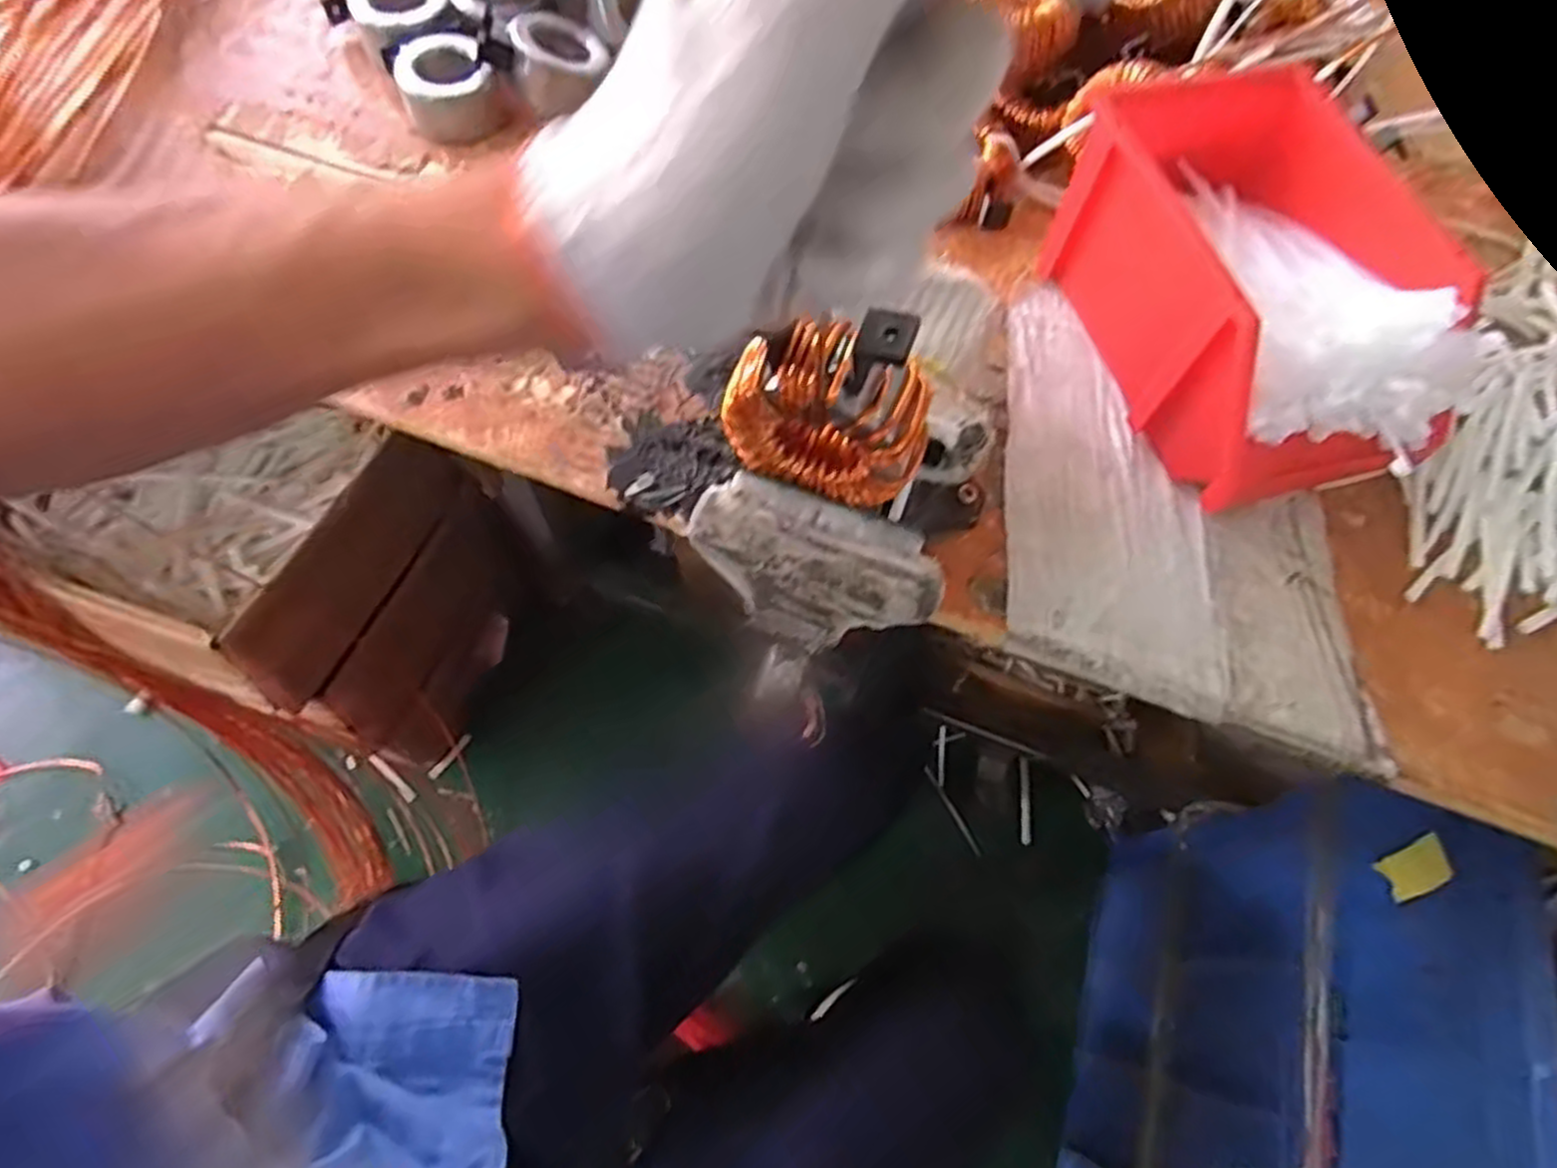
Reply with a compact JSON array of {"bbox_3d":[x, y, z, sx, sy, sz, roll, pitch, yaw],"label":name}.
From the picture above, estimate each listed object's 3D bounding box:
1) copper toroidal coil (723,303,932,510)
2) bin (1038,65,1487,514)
[{"bbox_3d":[0.019,-0.061,0.285,0.073,0.081,0.030,-2,66,-4],"label":"copper toroidal coil"},{"bbox_3d":[0.284,-0.176,0.470,0.152,0.113,0.238,-12,67,-9],"label":"bin"}]

